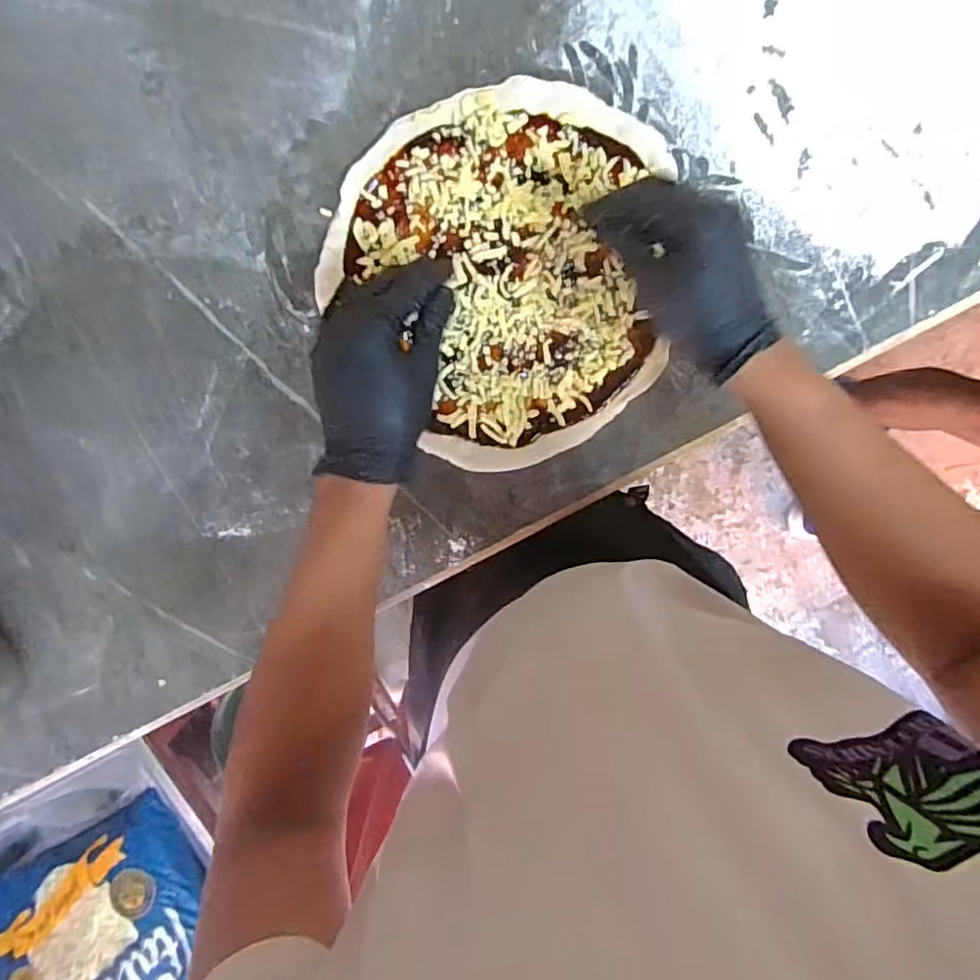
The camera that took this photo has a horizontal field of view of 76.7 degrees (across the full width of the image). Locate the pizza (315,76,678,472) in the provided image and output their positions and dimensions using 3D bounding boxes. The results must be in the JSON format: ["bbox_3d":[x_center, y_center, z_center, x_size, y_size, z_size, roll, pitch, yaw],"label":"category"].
[{"bbox_3d":[0.004,-0.173,0.521,0.274,0.007,0.299,0,99,0],"label":"pizza"}]

